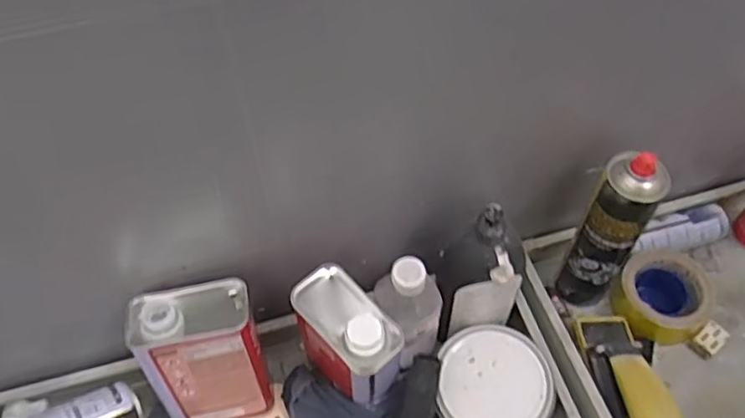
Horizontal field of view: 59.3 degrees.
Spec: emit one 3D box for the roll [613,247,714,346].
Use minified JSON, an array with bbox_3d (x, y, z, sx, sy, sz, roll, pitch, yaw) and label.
[{"bbox_3d":[0.361,0.109,0.813,0.107,0.053,0.108,0,56,0],"label":"roll"}]

